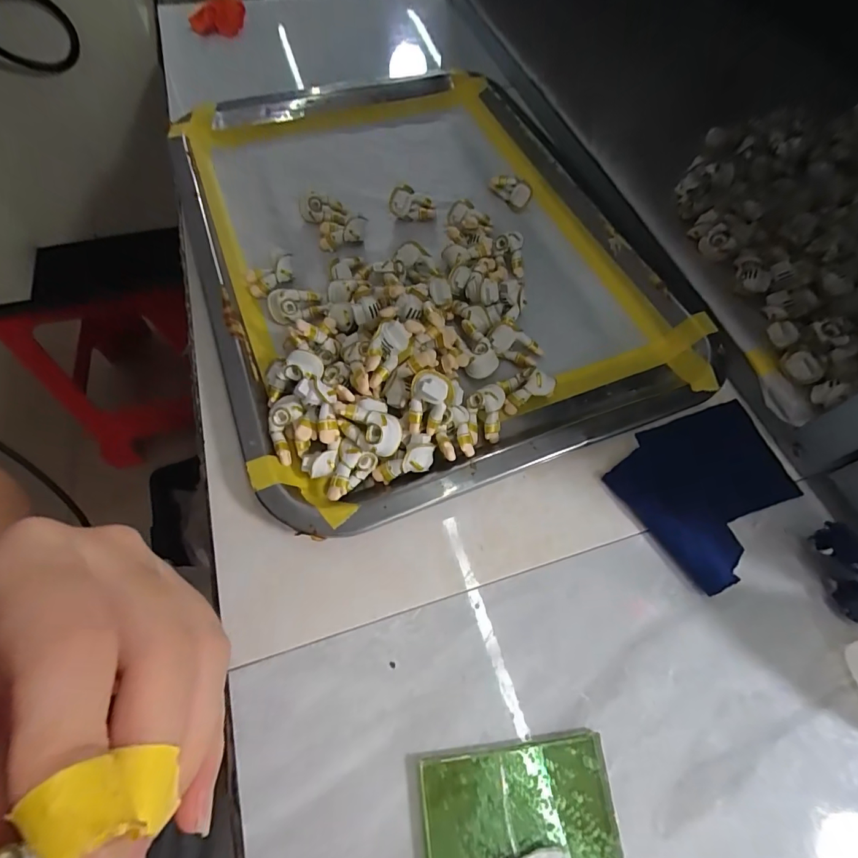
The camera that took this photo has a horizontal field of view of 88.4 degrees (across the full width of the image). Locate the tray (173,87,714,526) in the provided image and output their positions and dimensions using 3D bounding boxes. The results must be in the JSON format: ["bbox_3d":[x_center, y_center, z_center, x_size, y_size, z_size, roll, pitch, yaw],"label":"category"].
[{"bbox_3d":[-0.013,-0.131,0.274,0.258,0.033,0.348,-19,64,-12],"label":"tray"}]

